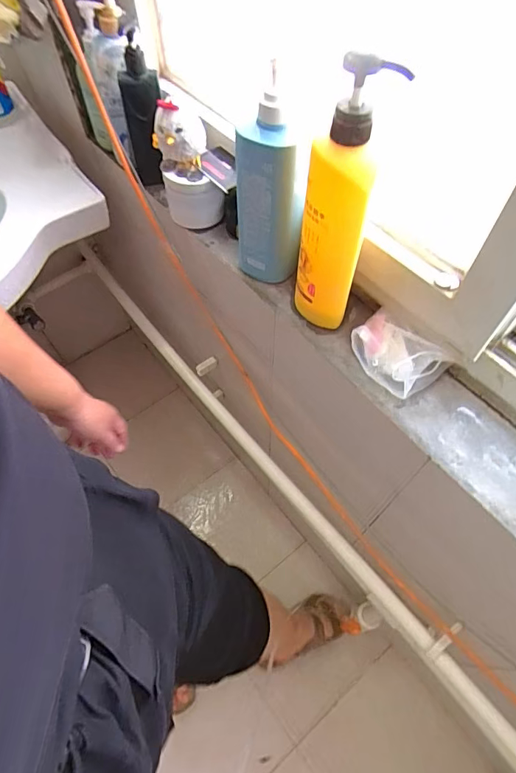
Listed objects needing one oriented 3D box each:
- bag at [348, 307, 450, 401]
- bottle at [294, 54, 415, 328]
[{"bbox_3d":[0.152,-0.035,0.489,0.097,0.035,0.075,39,70,21],"label":"bag"},{"bbox_3d":[0.075,-0.163,0.424,0.072,0.255,0.058,17,63,11],"label":"bottle"}]

